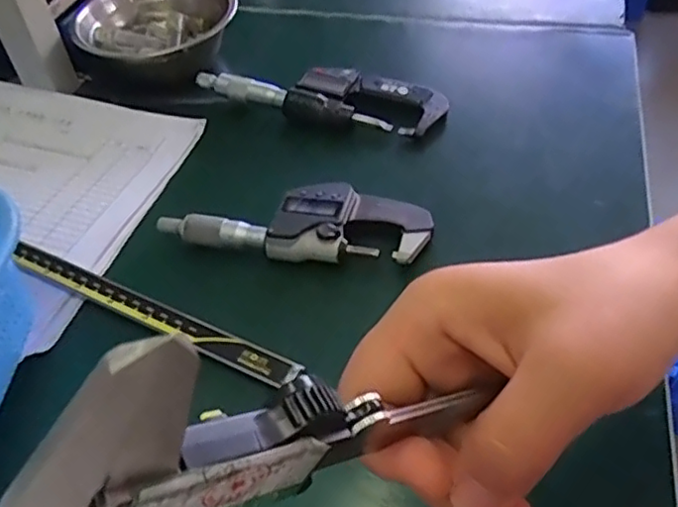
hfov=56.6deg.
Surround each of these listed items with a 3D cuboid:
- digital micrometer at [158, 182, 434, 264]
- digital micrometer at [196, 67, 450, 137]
[{"bbox_3d":[-0.025,-0.018,0.378,0.158,0.022,0.048,2,47,6],"label":"digital micrometer"},{"bbox_3d":[-0.014,-0.117,0.462,0.180,0.019,0.049,7,48,11],"label":"digital micrometer"}]

